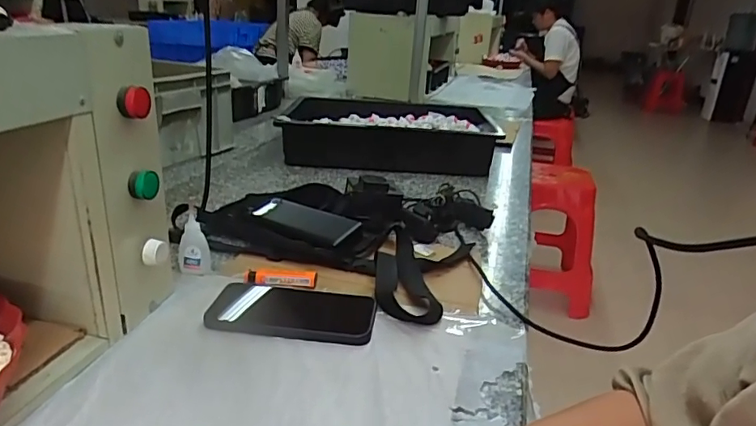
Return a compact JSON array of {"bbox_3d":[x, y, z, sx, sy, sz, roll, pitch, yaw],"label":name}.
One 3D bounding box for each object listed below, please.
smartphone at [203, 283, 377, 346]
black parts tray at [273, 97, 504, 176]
[{"bbox_3d":[-0.084,0.098,0.534,0.160,0.015,0.087,5,22,4],"label":"smartphone"},{"bbox_3d":[0.022,-0.175,1.123,0.423,0.077,0.273,3,22,-3],"label":"black parts tray"}]

